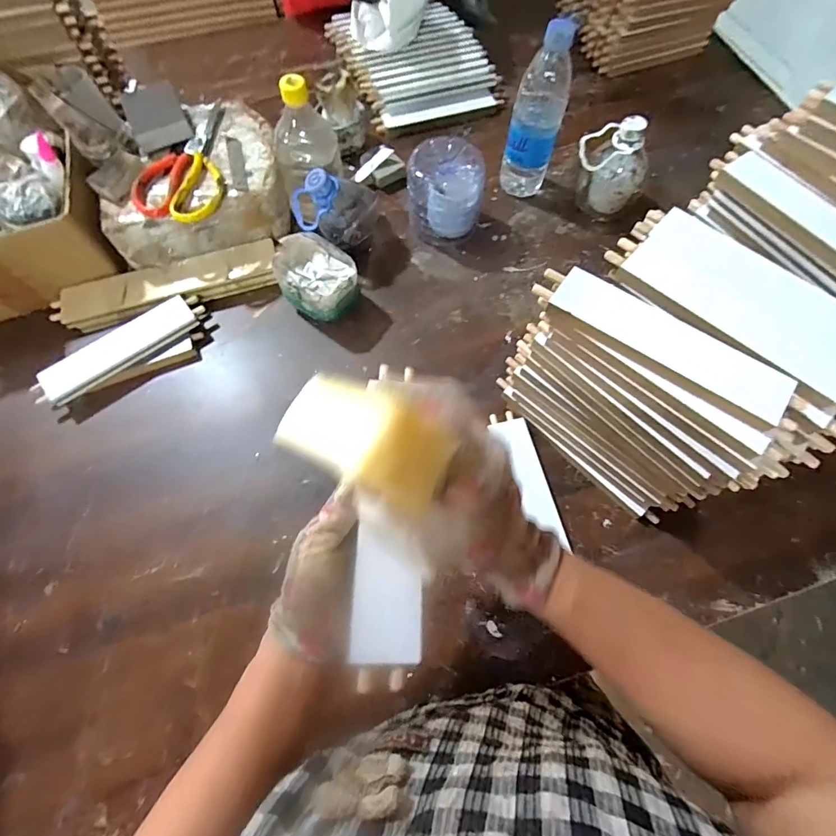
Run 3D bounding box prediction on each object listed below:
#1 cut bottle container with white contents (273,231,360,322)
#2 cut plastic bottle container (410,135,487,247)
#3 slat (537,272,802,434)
[{"bbox_3d":[-0.131,-0.180,0.588,0.093,0.068,0.109,-28,70,-10],"label":"cut bottle container with white contents"},{"bbox_3d":[0.038,-0.313,0.612,0.101,0.093,0.086,-4,68,-1],"label":"cut plastic bottle container"},{"bbox_3d":[0.196,-0.066,0.361,0.201,0.014,0.055,35,73,14],"label":"slat"}]

